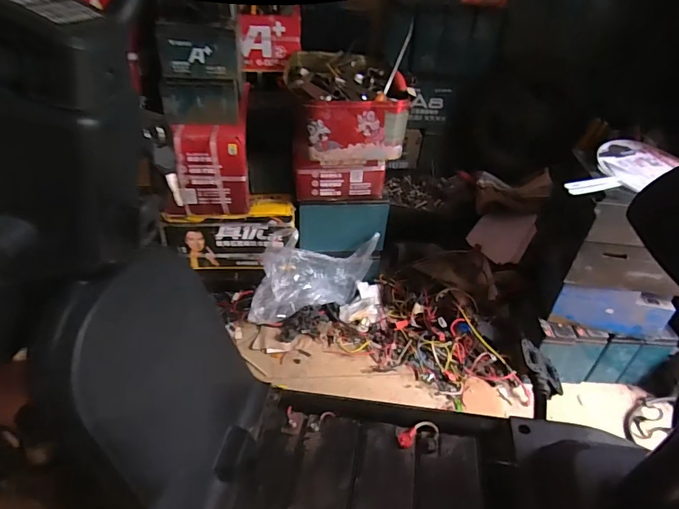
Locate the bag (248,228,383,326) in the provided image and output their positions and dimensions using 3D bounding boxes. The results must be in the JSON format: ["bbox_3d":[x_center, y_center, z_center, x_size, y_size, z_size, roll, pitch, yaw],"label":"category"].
[{"bbox_3d":[-0.065,0.066,1.110,0.317,0.192,0.147,2,37,-4],"label":"bag"}]

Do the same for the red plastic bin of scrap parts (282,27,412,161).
[{"bbox_3d":[0.006,-0.372,1.059,0.252,0.157,0.419,-5,38,-12],"label":"red plastic bin of scrap parts"}]

